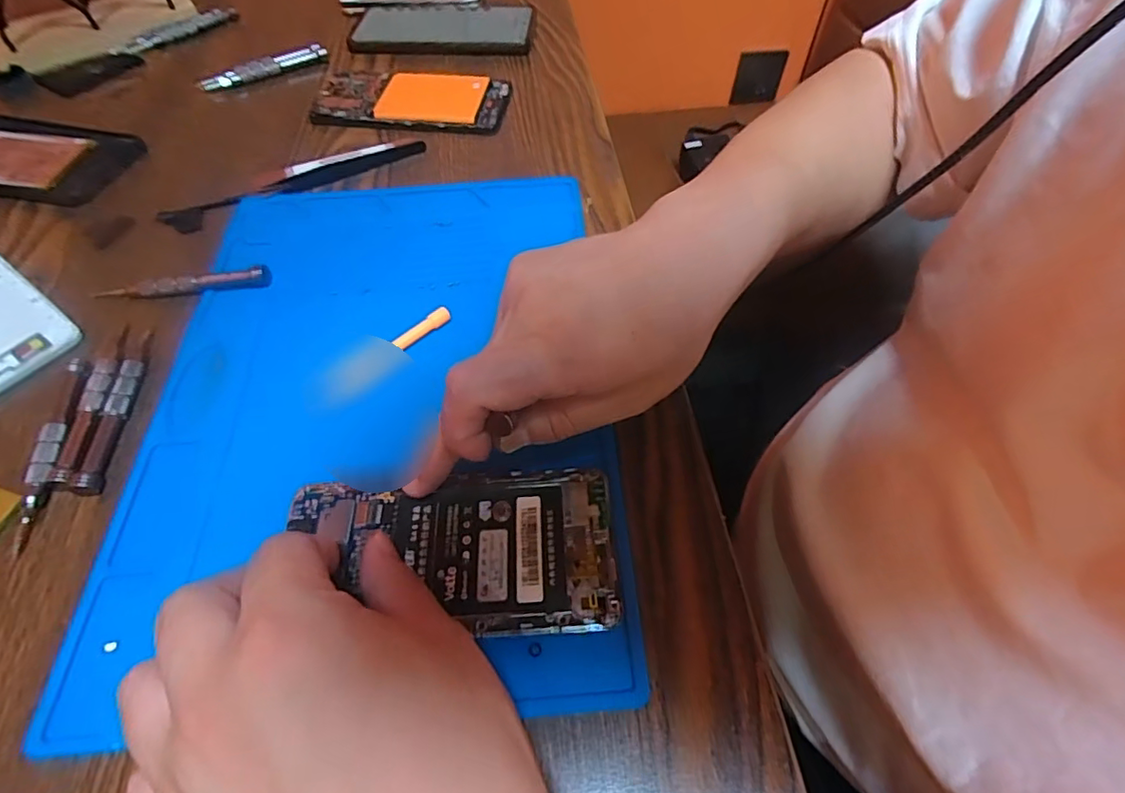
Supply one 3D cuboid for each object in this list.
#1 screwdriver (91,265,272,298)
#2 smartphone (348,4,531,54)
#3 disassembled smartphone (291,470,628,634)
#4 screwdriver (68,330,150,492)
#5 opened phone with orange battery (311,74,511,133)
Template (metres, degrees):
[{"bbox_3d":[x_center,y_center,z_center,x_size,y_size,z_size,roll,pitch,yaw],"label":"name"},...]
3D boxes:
[{"bbox_3d":[-0.226,-0.068,0.334,0.103,0.011,0.012,-5,56,-2],"label":"screwdriver"},{"bbox_3d":[-0.115,-0.334,0.512,0.171,0.012,0.079,4,56,4],"label":"smartphone"},{"bbox_3d":[-0.046,0.065,0.238,0.136,0.005,0.069,-4,56,-2],"label":"disassembled smartphone"},{"bbox_3d":[-0.227,0.003,0.287,0.014,0.008,0.098,-6,56,-3],"label":"screwdriver"},{"bbox_3d":[-0.119,-0.237,0.443,0.147,0.016,0.065,5,56,4],"label":"opened phone with orange battery"}]

